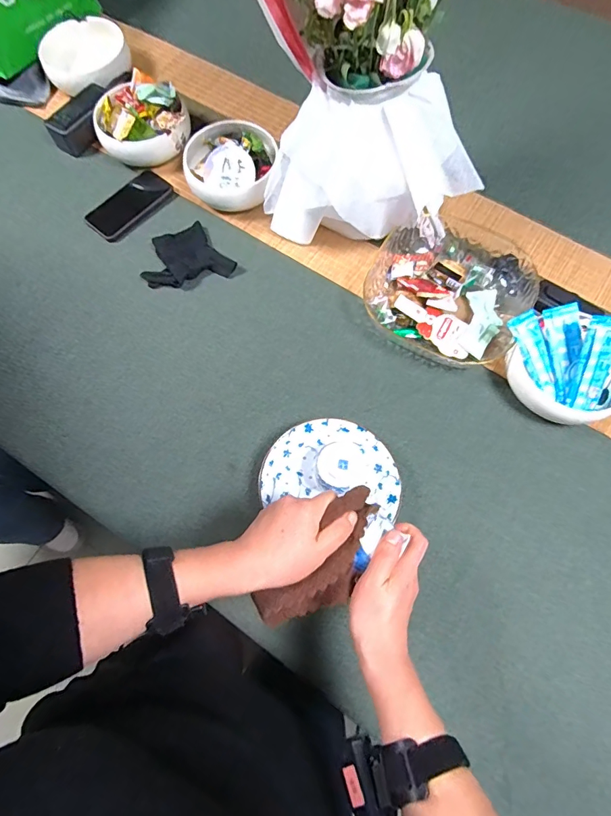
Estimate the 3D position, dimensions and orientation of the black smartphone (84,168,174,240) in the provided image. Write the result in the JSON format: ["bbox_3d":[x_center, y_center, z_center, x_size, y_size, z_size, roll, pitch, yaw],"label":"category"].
[{"bbox_3d":[-0.299,-0.346,0.730,0.073,0.008,0.149,41,75,14],"label":"black smartphone"}]

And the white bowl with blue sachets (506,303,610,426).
[{"bbox_3d":[0.362,-0.062,0.578,0.175,0.127,0.149,6,70,2],"label":"white bowl with blue sachets"}]

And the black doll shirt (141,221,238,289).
[{"bbox_3d":[-0.195,-0.237,0.687,0.131,0.013,0.107,-29,72,-10],"label":"black doll shirt"}]

